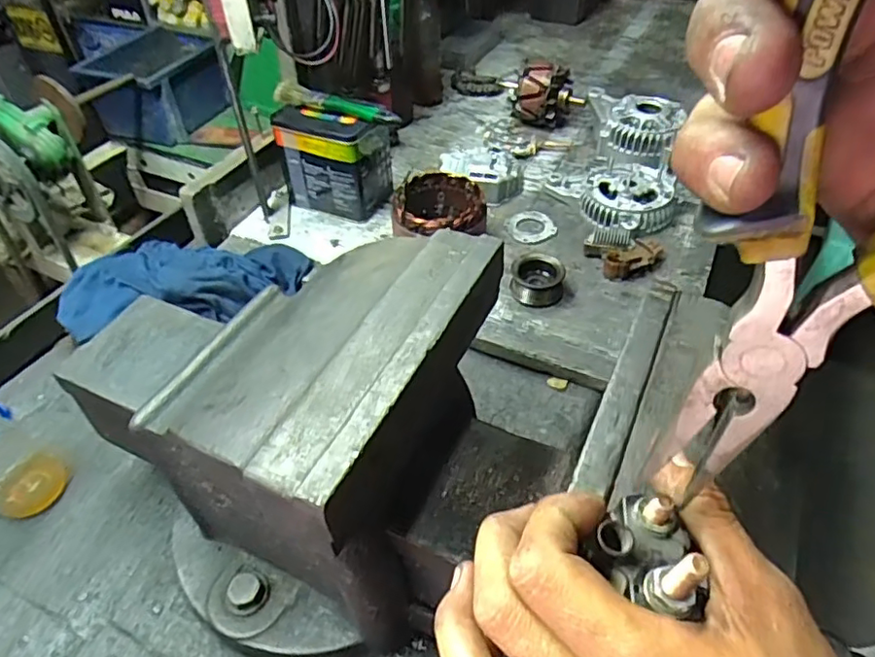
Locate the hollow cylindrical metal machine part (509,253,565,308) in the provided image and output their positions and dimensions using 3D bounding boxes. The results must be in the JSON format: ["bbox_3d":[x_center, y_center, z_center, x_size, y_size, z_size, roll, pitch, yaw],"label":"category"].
[{"bbox_3d":[0.114,-0.056,0.681,0.057,0.030,0.063,7,46,9],"label":"hollow cylindrical metal machine part"}]

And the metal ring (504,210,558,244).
[{"bbox_3d":[0.119,-0.132,0.772,0.057,0.006,0.063,-20,48,-18],"label":"metal ring"}]

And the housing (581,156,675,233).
[{"bbox_3d":[0.249,-0.173,0.779,0.114,0.039,0.123,13,47,14],"label":"housing"}]

